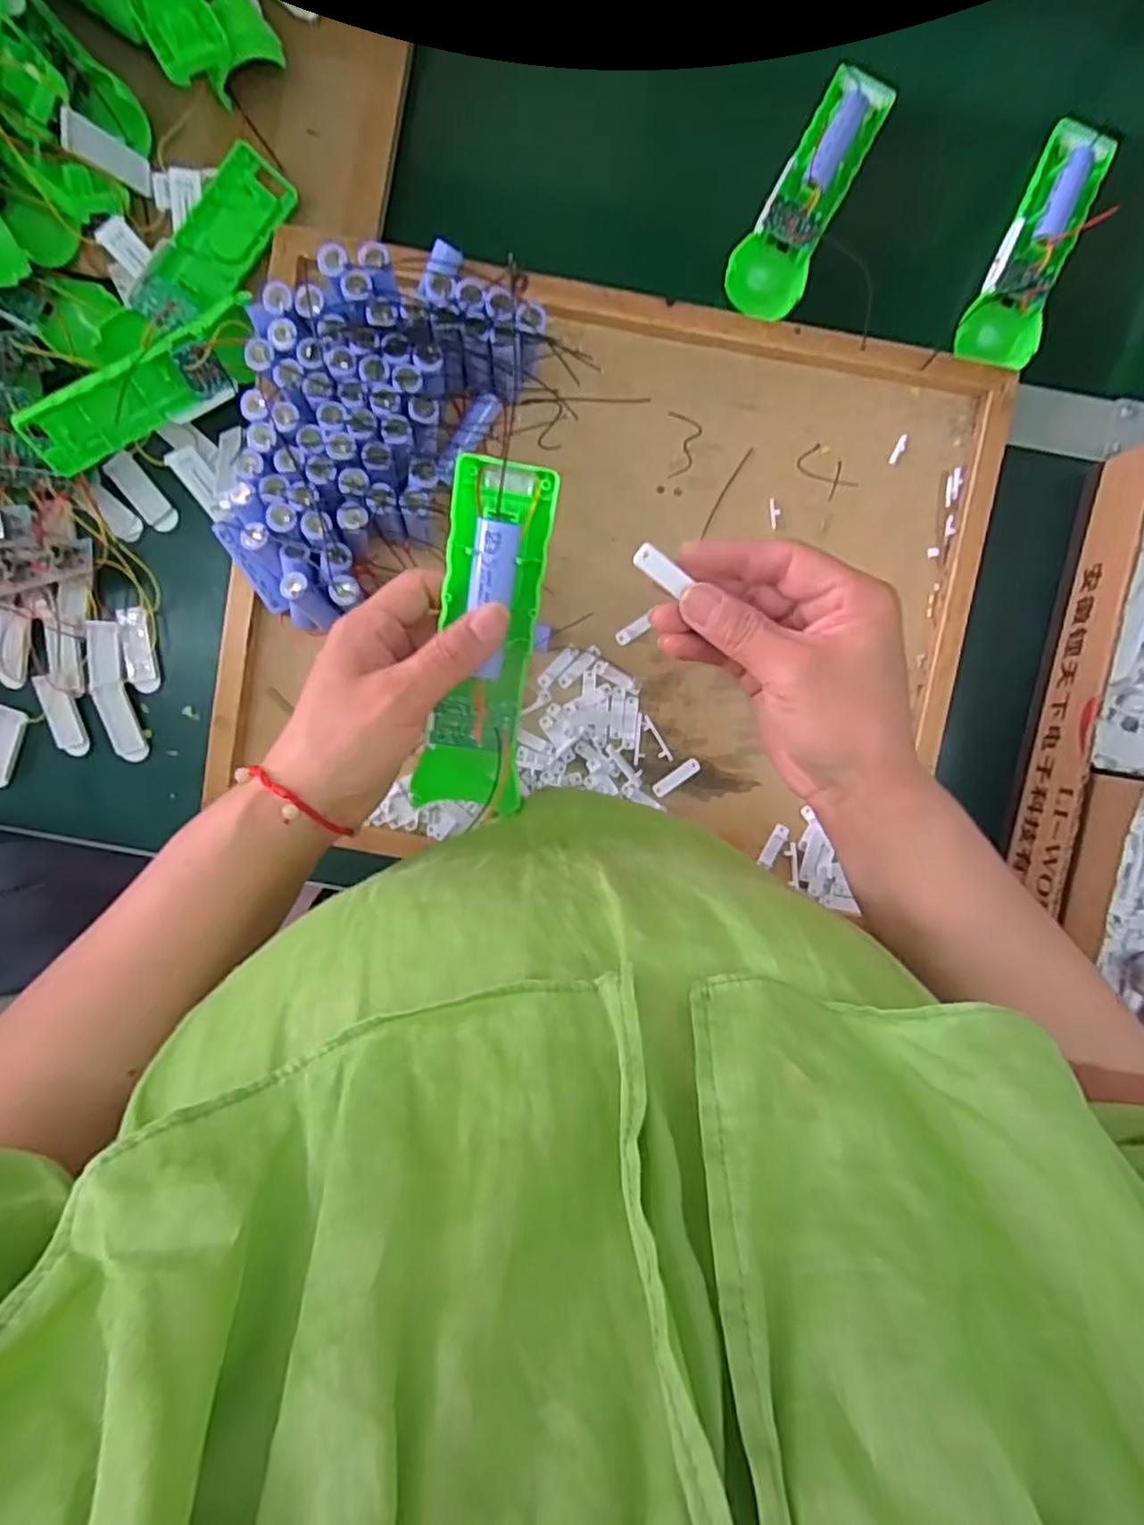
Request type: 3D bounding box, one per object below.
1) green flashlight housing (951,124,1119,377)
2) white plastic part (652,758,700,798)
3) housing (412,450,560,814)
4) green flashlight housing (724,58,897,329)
[{"bbox_3d":[0.315,-0.352,0.475,0.052,0.026,0.168,21,95,0],"label":"green flashlight housing"},{"bbox_3d":[0.074,0.010,0.499,0.038,0.009,0.011,-37,93,4],"label":"white plastic part"},{"bbox_3d":[-0.039,-0.050,0.311,0.045,0.025,0.154,10,108,1],"label":"housing"},{"bbox_3d":[0.160,-0.386,0.472,0.050,0.024,0.164,26,95,-1],"label":"green flashlight housing"}]

